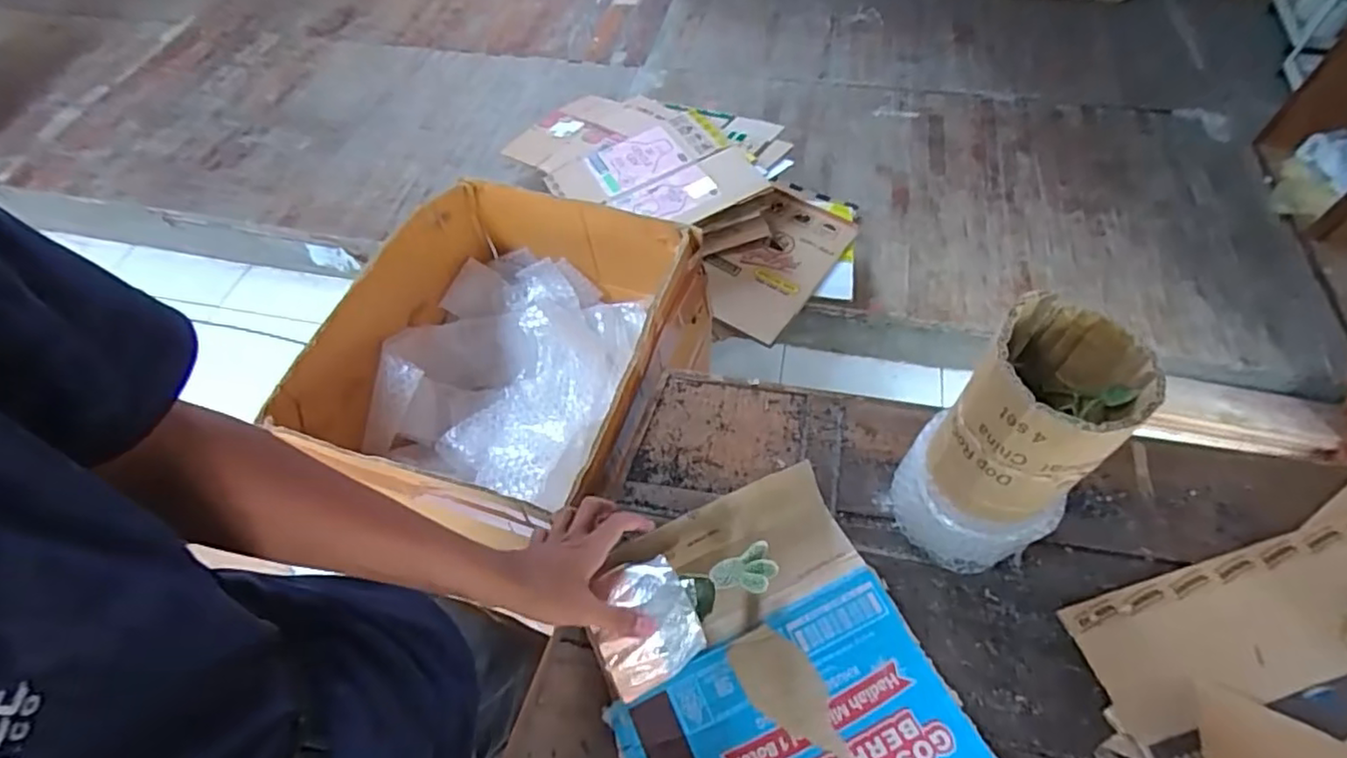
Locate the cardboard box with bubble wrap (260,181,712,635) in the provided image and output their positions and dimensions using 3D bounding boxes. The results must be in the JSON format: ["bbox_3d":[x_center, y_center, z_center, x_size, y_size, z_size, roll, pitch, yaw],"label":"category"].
[{"bbox_3d":[-0.209,-0.016,0.902,0.398,0.248,0.443,19,58,14],"label":"cardboard box with bubble wrap"}]

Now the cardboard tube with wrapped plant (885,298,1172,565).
[{"bbox_3d":[0.283,0.066,0.557,0.107,0.269,0.130,-34,61,-20],"label":"cardboard tube with wrapped plant"}]

